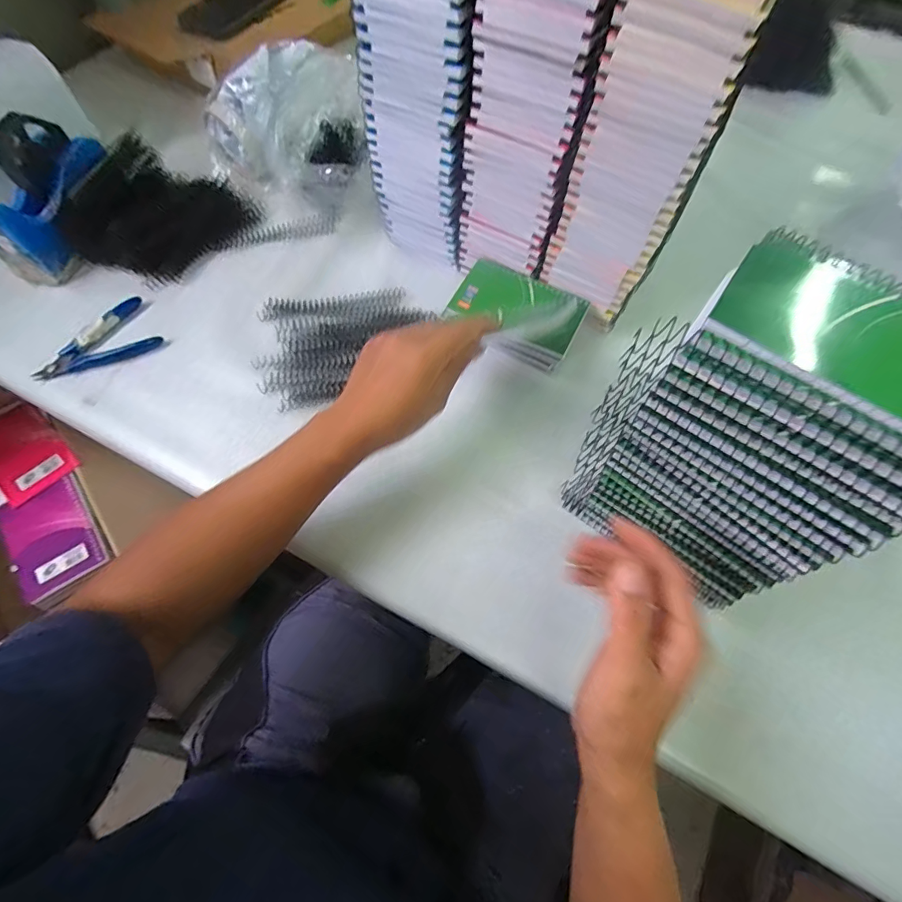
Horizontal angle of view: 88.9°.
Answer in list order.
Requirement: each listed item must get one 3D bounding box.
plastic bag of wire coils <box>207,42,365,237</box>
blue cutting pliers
[{"bbox_3d":[-0.185,-0.393,0.559,0.188,0.112,0.182,28,68,12],"label":"plastic bag of wire coils"},{"bbox_3d":[-0.370,-0.114,0.476,0.114,0.010,0.070,-31,69,-14],"label":"blue cutting pliers"}]

